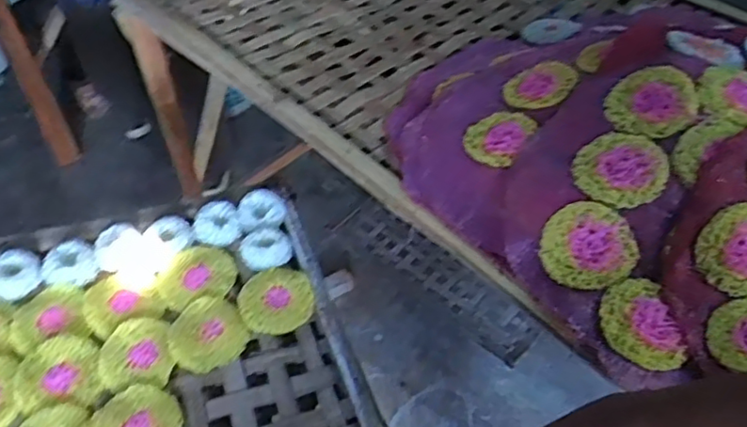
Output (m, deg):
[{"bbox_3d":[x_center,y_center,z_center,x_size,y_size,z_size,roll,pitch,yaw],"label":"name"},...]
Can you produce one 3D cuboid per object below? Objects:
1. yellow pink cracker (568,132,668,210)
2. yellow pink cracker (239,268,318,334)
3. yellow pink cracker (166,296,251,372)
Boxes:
[{"bbox_3d":[0.225,-0.041,0.586,0.079,0.009,0.073,-7,68,17],"label":"yellow pink cracker"},{"bbox_3d":[-0.099,0.086,0.654,0.076,0.006,0.076,-1,48,1],"label":"yellow pink cracker"},{"bbox_3d":[-0.164,0.115,0.621,0.070,0.007,0.077,-1,48,1],"label":"yellow pink cracker"}]

